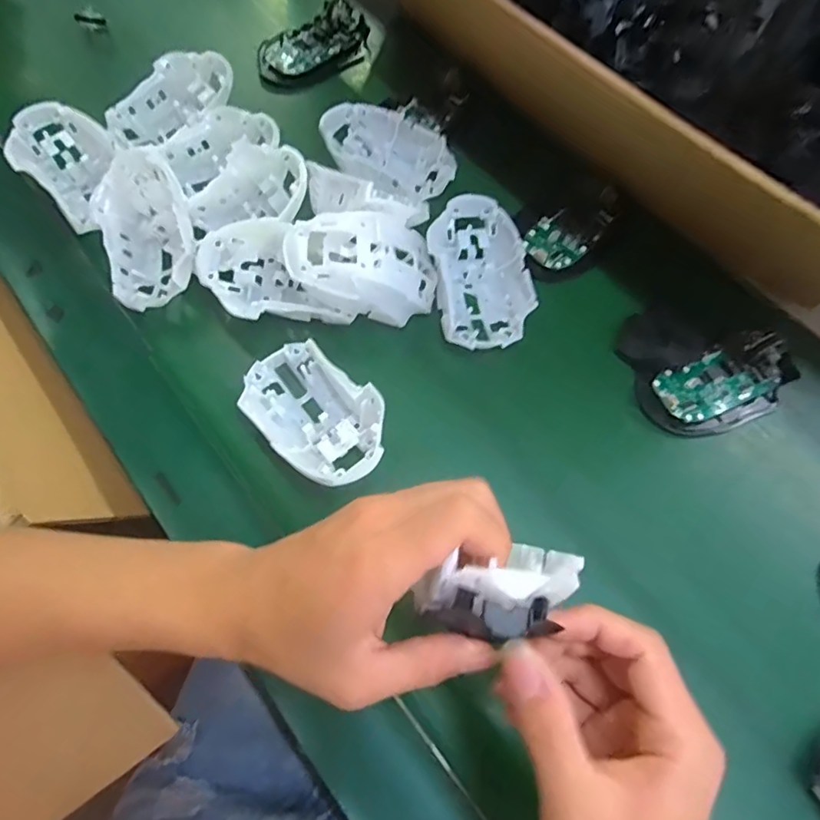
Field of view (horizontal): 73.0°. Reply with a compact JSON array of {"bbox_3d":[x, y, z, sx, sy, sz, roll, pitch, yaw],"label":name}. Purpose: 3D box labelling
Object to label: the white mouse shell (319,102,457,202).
[{"bbox_3d":[-0.018,-0.208,0.453,0.110,0.029,0.070,20,66,8],"label":"white mouse shell"}]

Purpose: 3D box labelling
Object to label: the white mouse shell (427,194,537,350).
[{"bbox_3d":[0.050,-0.098,0.406,0.065,0.032,0.112,-7,79,-7],"label":"white mouse shell"}]

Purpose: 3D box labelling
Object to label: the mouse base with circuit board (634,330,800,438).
[{"bbox_3d":[0.219,-0.018,0.386,0.108,0.026,0.057,-20,67,-9],"label":"mouse base with circuit board"}]

